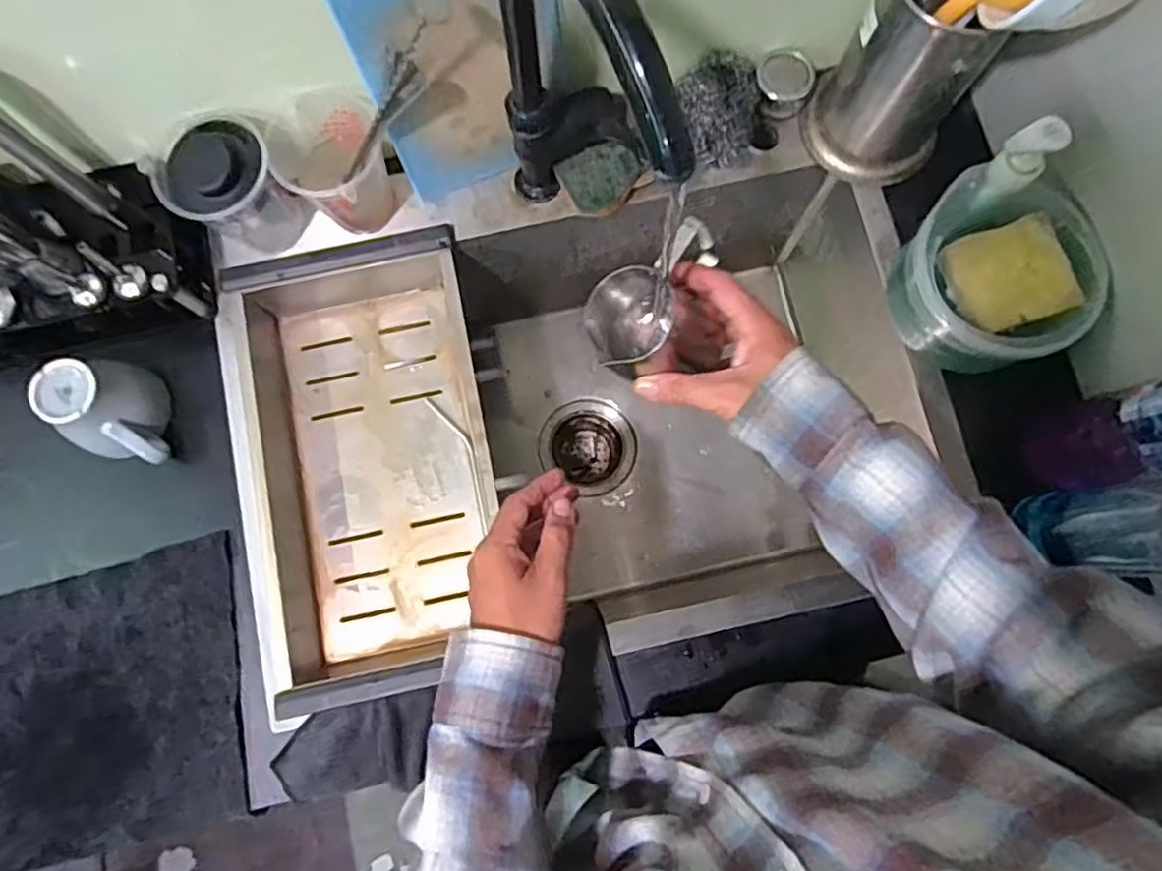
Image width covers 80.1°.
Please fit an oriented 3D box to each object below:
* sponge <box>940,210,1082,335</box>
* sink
[{"bbox_3d":[0.333,-0.123,0.536,0.080,0.027,0.077,-17,79,-3],"label":"sponge"},{"bbox_3d":[0.003,-0.004,0.698,0.591,0.242,0.392,-12,79,-2],"label":"sink"}]

